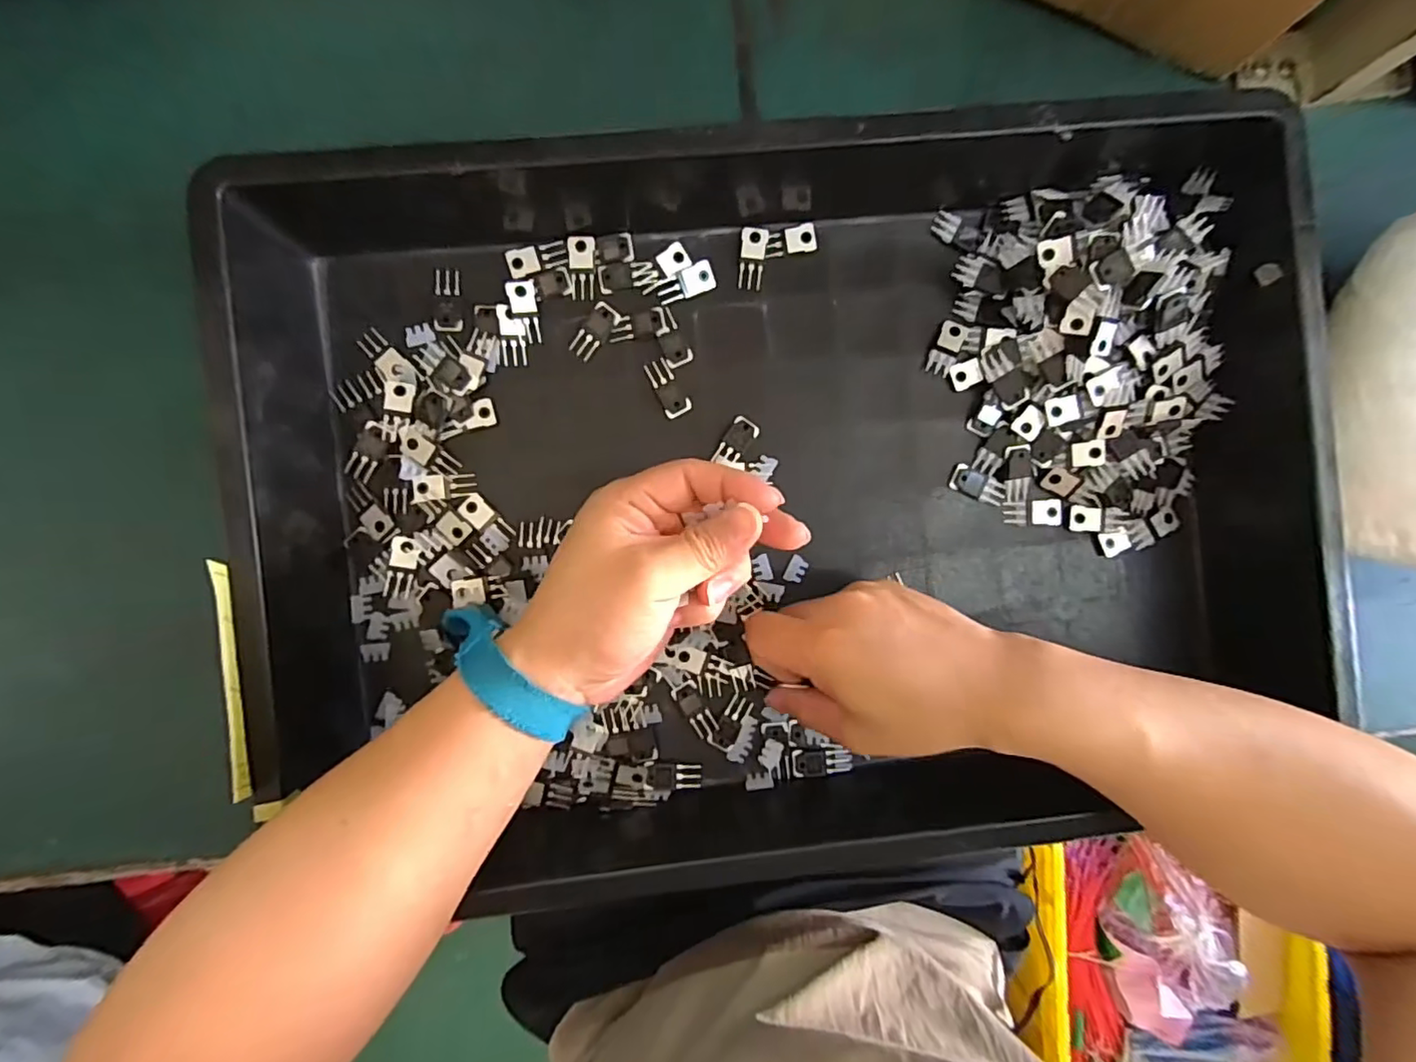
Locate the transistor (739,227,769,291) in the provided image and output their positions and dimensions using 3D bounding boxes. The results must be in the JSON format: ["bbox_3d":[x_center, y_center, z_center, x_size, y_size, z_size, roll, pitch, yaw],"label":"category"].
[{"bbox_3d":[0.027,-0.162,0.356,0.015,0.004,0.035,6,101,-3],"label":"transistor"}]

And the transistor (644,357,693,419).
[{"bbox_3d":[-0.024,-0.085,0.356,0.015,0.004,0.035,-29,90,-3],"label":"transistor"}]

